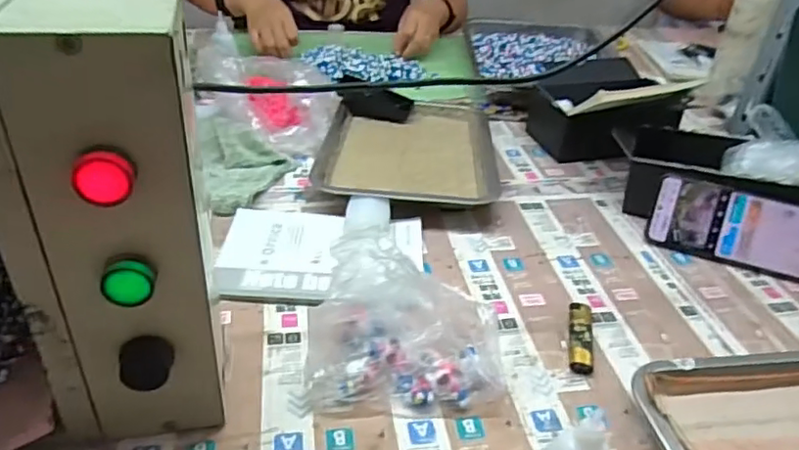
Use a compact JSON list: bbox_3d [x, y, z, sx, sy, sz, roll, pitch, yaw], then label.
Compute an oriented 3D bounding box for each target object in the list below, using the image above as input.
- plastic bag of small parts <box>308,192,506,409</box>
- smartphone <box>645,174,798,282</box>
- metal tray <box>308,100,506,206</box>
[{"bbox_3d":[0.003,0.062,0.466,0.145,0.114,0.107,0,35,-6],"label":"plastic bag of small parts"},{"bbox_3d":[0.353,0.001,0.649,0.162,0.079,0.010,16,7,19],"label":"smartphone"},{"bbox_3d":[0.015,-0.102,0.781,0.207,0.033,0.295,5,35,1],"label":"metal tray"}]

